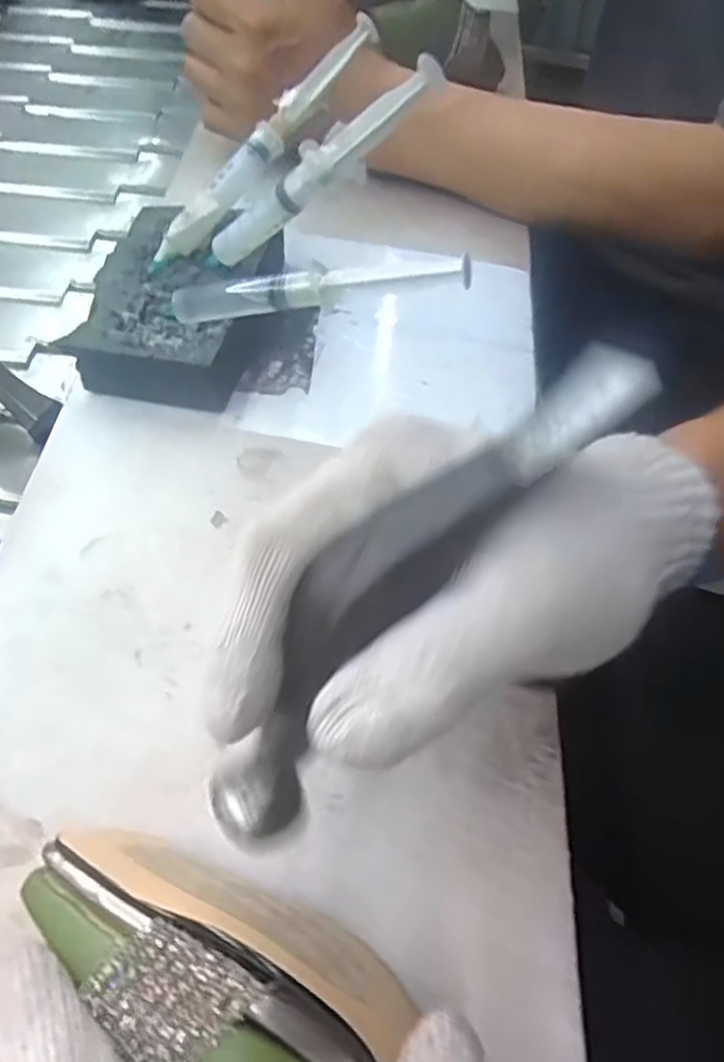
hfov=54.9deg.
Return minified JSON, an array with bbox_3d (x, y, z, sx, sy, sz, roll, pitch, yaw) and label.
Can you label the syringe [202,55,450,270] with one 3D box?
[{"bbox_3d":[-0.026,-0.160,0.323,0.155,0.023,0.015,-17,42,44],"label":"syringe"}]

